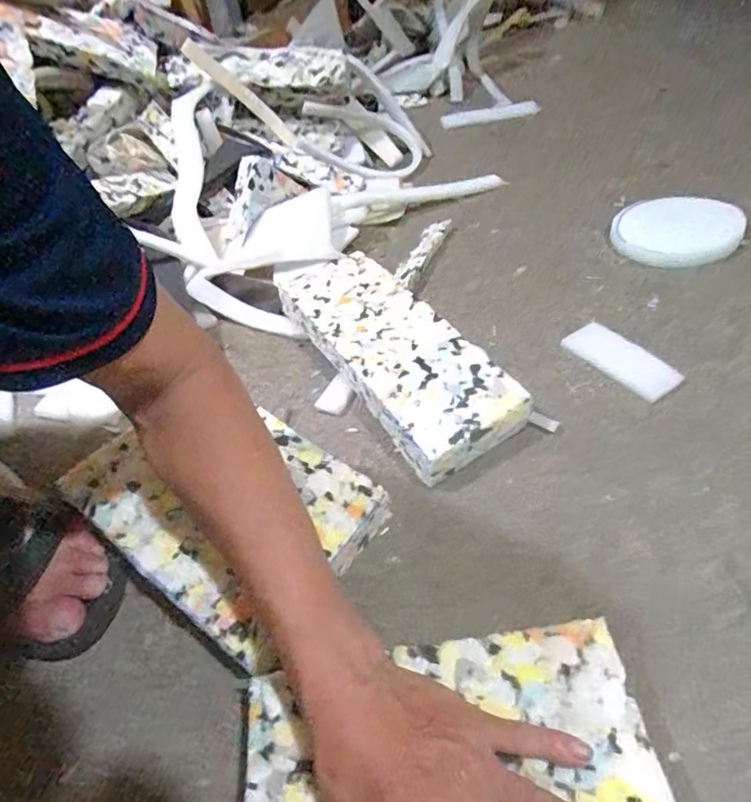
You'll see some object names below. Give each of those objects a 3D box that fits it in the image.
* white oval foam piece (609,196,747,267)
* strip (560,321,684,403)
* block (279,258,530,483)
[{"bbox_3d":[0.389,-0.222,0.675,0.147,0.028,0.164,18,52,23],"label":"white oval foam piece"},{"bbox_3d":[0.249,-0.042,0.535,0.054,0.010,0.110,-33,51,-22],"label":"strip"},{"bbox_3d":[0.010,-0.056,0.555,0.112,0.055,0.317,-28,50,-18],"label":"block"}]

